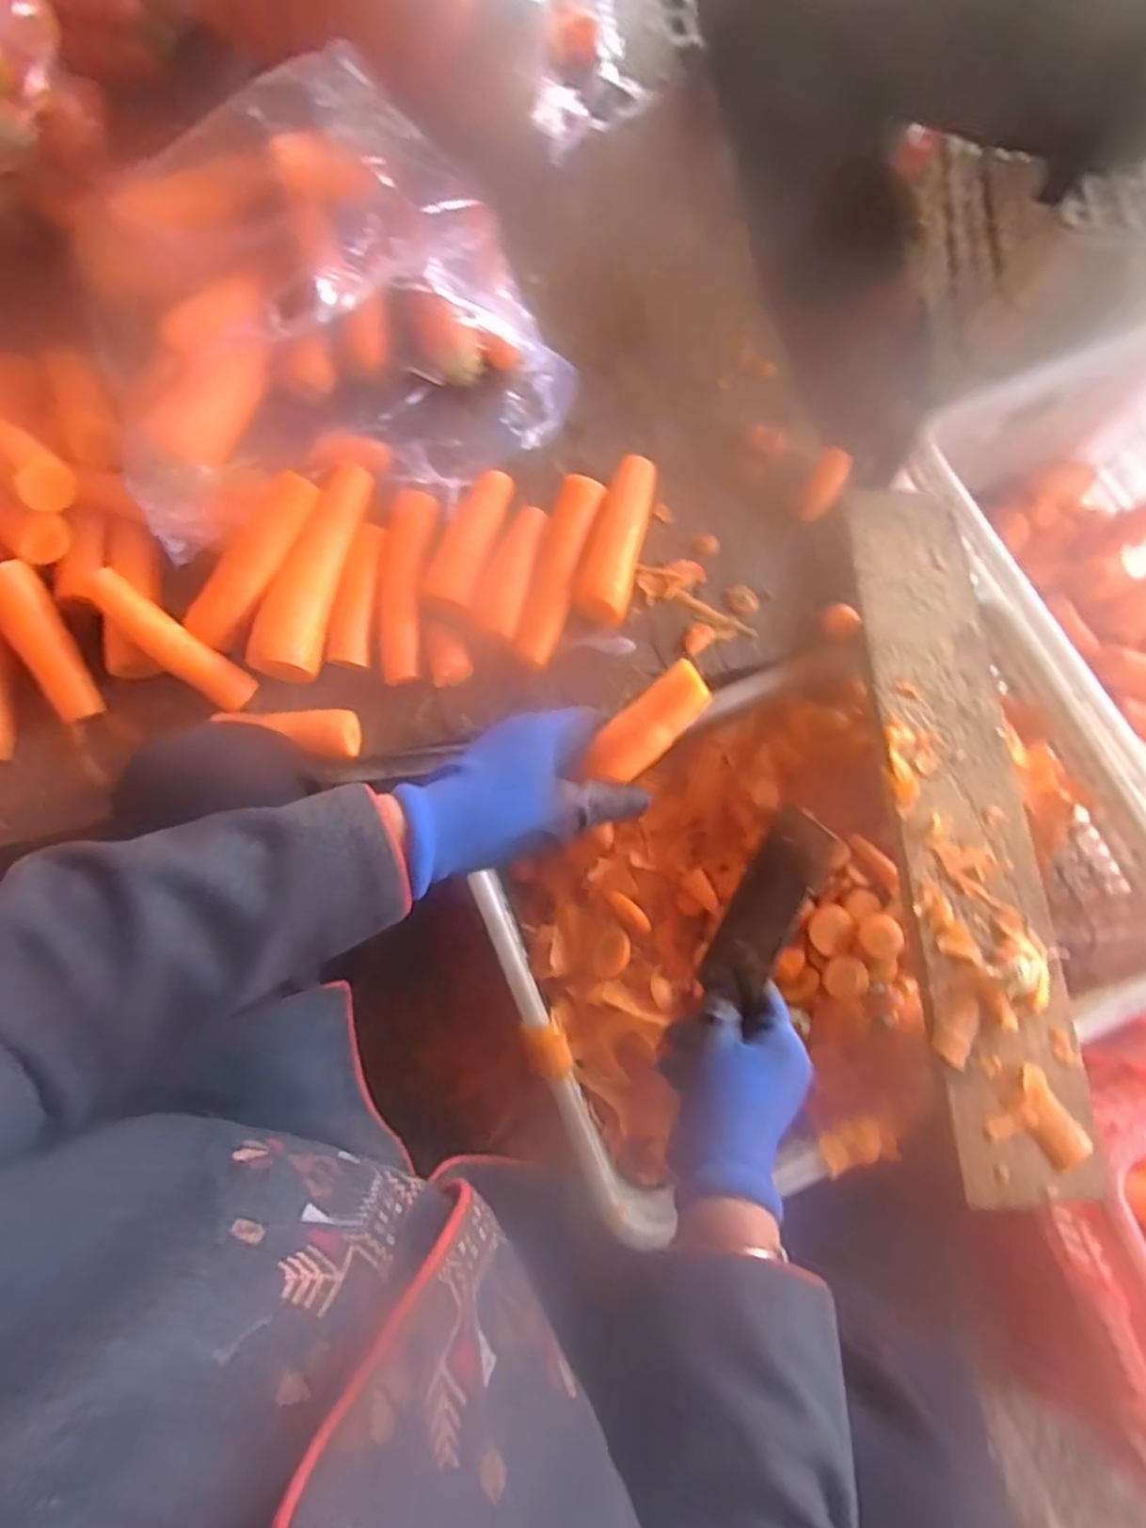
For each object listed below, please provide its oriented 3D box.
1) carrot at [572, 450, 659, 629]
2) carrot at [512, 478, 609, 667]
[{"bbox_3d":[0.040,-0.194,0.600,0.044,0.033,0.160,15,77,3],"label":"carrot"},{"bbox_3d":[-0.011,-0.163,0.586,0.036,0.028,0.161,17,78,4],"label":"carrot"}]

